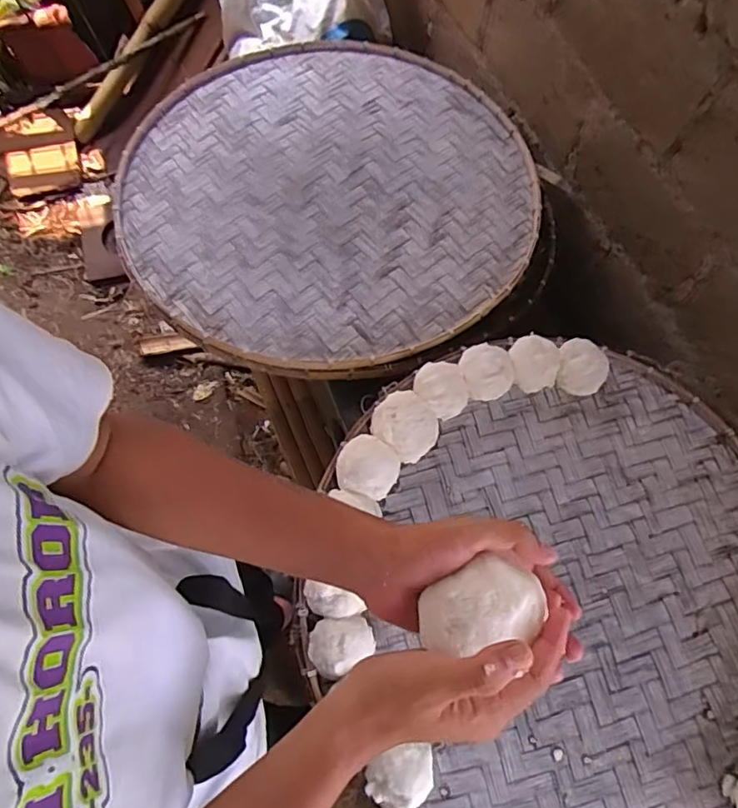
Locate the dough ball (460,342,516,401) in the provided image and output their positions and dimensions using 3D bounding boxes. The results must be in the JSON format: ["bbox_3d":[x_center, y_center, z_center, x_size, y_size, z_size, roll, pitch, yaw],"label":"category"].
[{"bbox_3d":[0.176,-0.044,0.869,0.082,0.059,0.082,1,73,-2],"label":"dough ball"}]

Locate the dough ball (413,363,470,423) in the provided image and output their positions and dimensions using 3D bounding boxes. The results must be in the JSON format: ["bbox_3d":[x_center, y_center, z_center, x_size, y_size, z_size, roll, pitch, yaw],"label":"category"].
[{"bbox_3d":[0.105,-0.020,0.851,0.077,0.057,0.086,-16,74,-7],"label":"dough ball"}]

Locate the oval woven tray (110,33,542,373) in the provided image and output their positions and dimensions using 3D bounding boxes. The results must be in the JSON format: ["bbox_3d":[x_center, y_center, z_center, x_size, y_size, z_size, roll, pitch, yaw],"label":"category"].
[{"bbox_3d":[-0.067,-0.399,1.017,0.716,0.026,0.708,-21,68,-13],"label":"oval woven tray"}]

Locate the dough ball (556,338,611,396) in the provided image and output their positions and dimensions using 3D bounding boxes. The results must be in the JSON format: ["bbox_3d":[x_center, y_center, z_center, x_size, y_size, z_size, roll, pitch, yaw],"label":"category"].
[{"bbox_3d":[0.329,-0.055,0.893,0.077,0.049,0.080,1,73,-2],"label":"dough ball"}]

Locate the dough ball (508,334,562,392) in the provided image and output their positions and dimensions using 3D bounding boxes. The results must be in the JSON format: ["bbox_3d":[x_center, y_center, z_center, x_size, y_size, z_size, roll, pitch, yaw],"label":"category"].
[{"bbox_3d":[0.256,-0.064,0.886,0.076,0.055,0.083,-15,74,-7],"label":"dough ball"}]

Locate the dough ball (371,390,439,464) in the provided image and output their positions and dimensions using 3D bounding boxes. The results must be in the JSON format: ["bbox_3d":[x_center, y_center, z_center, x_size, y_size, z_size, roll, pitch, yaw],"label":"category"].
[{"bbox_3d":[0.053,0.032,0.828,0.093,0.062,0.084,43,76,11],"label":"dough ball"}]

